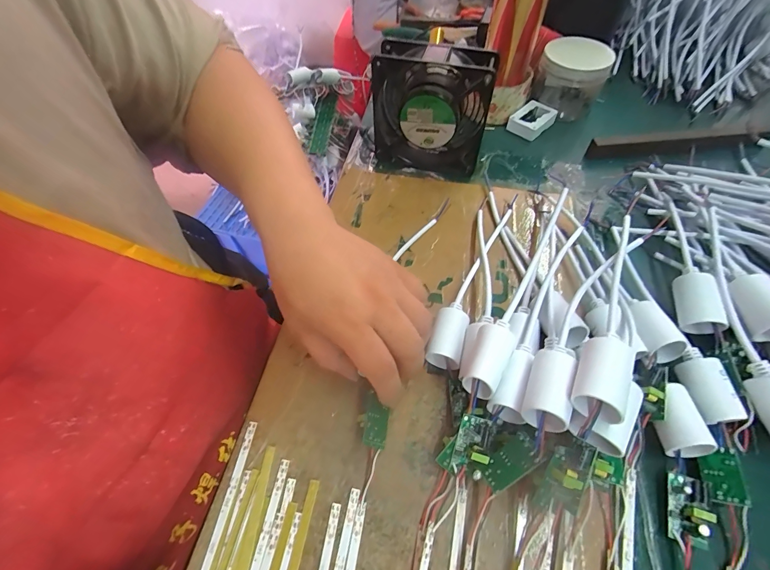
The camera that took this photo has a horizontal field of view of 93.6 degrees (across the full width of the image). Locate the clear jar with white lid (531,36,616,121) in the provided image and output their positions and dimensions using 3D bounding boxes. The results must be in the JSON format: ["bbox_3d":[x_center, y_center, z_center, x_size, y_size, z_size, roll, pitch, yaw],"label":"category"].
[{"bbox_3d":[0.241,-0.268,0.474,0.084,0.078,0.083,-1,56,1],"label":"clear jar with white lid"}]

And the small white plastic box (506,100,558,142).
[{"bbox_3d":[0.192,-0.214,0.472,0.059,0.022,0.044,-38,63,-20],"label":"small white plastic box"}]

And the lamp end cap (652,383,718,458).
[{"bbox_3d":[0.201,0.094,0.250,0.028,0.023,0.044,-5,56,-2],"label":"lamp end cap"}]

